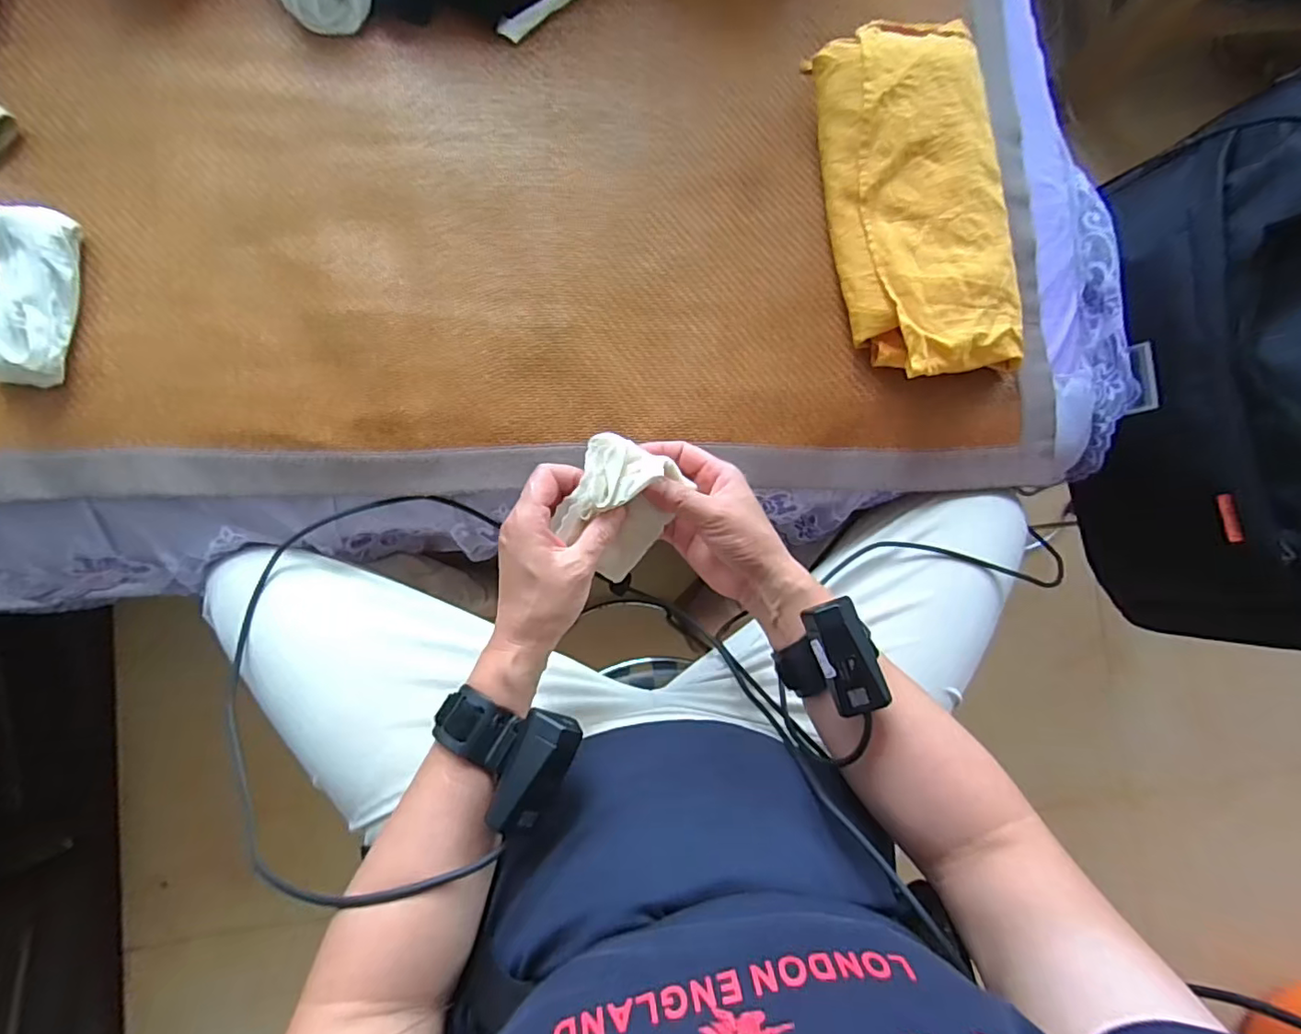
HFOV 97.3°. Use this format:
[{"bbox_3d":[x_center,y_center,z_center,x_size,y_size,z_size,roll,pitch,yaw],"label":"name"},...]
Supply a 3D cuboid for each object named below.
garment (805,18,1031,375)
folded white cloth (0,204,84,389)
[{"bbox_3d":[0.238,-0.279,0.513,0.150,0.063,0.305,-11,87,-5],"label":"garment"},{"bbox_3d":[-0.499,-0.178,0.463,0.049,0.036,0.140,1,86,-4],"label":"folded white cloth"}]

